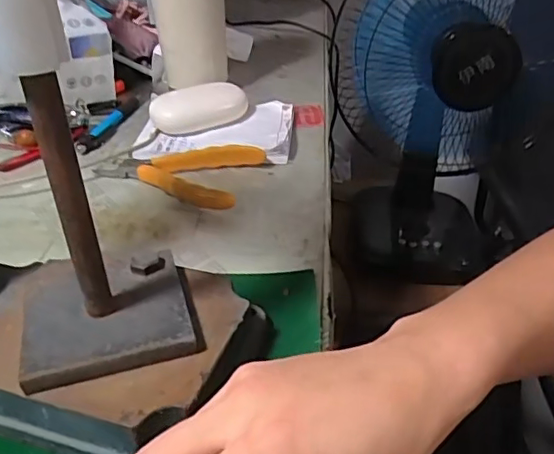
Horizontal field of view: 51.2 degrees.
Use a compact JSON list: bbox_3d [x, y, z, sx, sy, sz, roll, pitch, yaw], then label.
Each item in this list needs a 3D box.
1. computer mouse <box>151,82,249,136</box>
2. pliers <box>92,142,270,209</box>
[{"bbox_3d":[-0.078,-0.117,0.570,0.093,0.029,0.045,-15,37,-17],"label":"computer mouse"},{"bbox_3d":[-0.085,-0.048,0.488,0.129,0.020,0.080,8,36,15],"label":"pliers"}]

